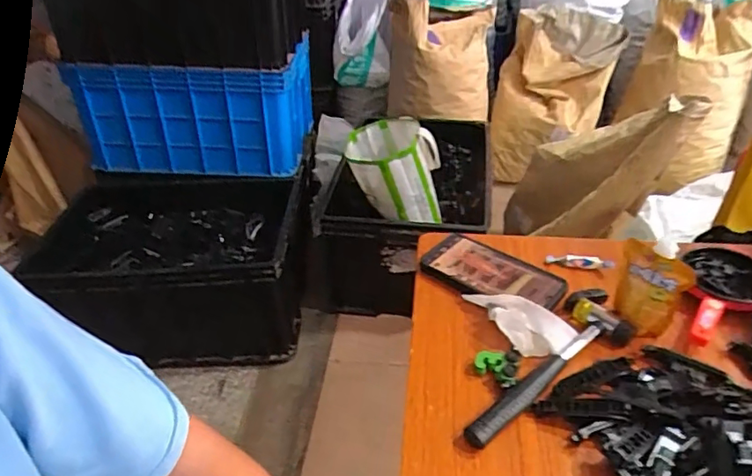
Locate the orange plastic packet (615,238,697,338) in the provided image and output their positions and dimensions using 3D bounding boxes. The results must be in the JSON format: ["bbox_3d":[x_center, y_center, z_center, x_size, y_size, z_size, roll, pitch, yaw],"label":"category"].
[{"bbox_3d":[0.278,0.048,0.556,0.039,0.083,0.065,-7,37,-9],"label":"orange plastic packet"}]

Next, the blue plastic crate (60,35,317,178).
[{"bbox_3d":[-0.511,-0.393,1.579,0.588,0.303,0.371,1,36,4],"label":"blue plastic crate"}]

